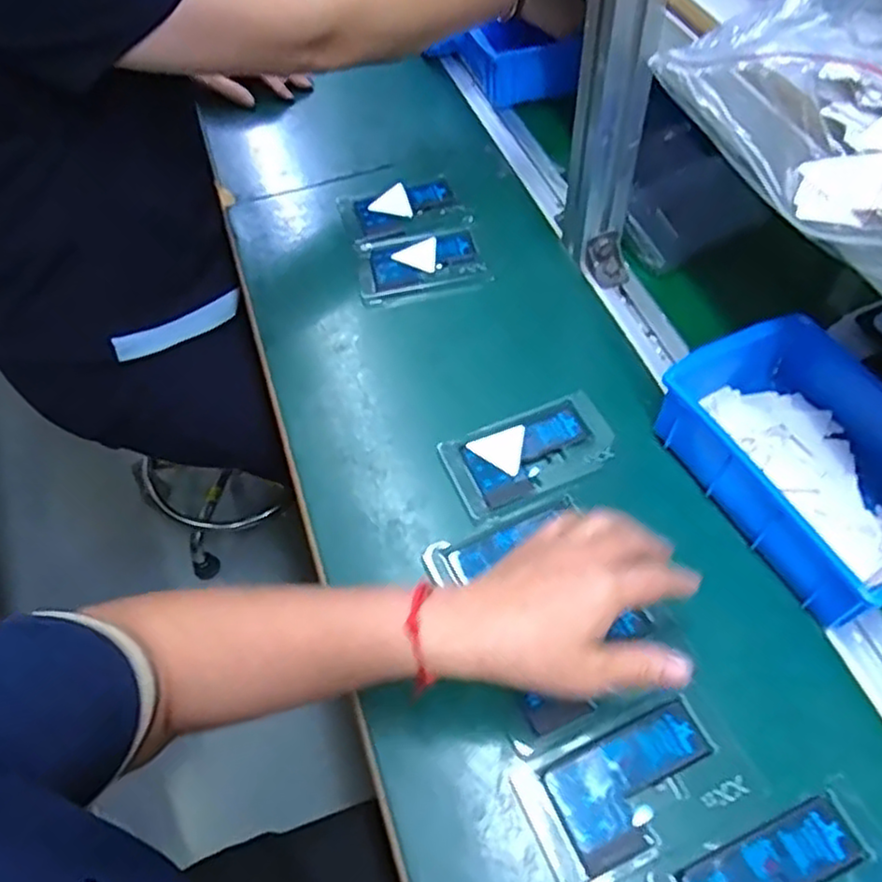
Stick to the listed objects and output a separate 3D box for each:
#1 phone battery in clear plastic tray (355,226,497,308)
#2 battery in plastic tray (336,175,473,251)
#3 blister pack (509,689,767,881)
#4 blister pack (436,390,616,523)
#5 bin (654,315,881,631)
[{"bbox_3d":[-0.019,-0.162,0.661,0.116,0.006,0.077,-14,56,-7],"label":"phone battery in clear plastic tray"},{"bbox_3d":[-0.038,-0.230,0.702,0.112,0.009,0.090,-17,57,-9],"label":"battery in plastic tray"},{"bbox_3d":[0.111,0.199,0.410,0.123,0.006,0.073,-24,58,-10],"label":"blister pack"},{"bbox_3d":[0.069,0.009,0.543,0.127,0.005,0.073,-22,58,-10],"label":"blister pack"},{"bbox_3d":[0.265,0.011,0.492,0.148,0.056,0.198,-27,59,-12],"label":"bin"}]

